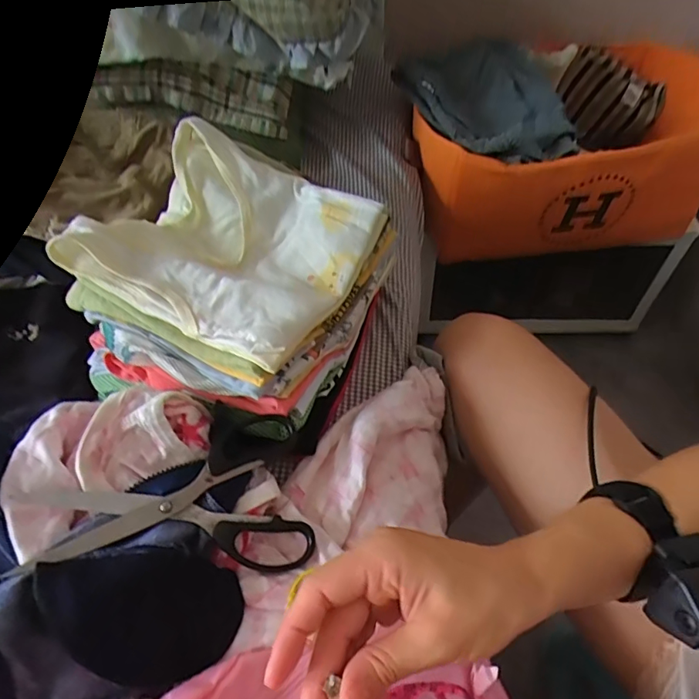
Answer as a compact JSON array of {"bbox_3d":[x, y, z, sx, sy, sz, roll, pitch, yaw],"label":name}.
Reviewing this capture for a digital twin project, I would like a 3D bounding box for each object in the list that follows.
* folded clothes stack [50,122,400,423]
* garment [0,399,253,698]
[{"bbox_3d":[-0.106,-0.066,0.441,0.221,0.125,0.232,18,55,16],"label":"folded clothes stack"},{"bbox_3d":[-0.198,0.137,0.332,0.235,0.066,0.190,-2,52,1],"label":"garment"}]

